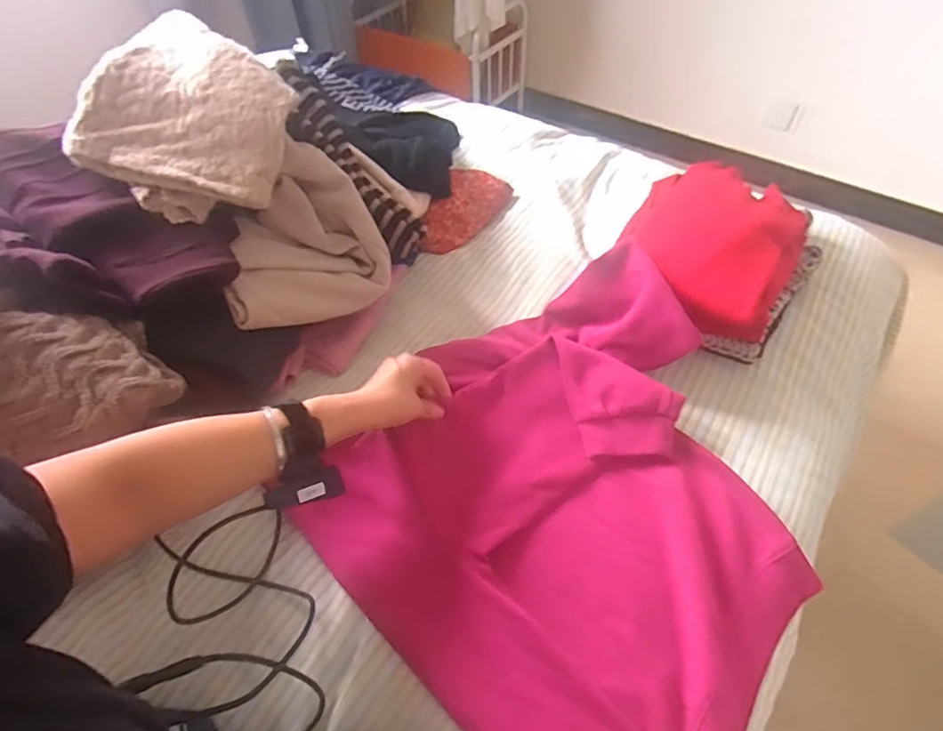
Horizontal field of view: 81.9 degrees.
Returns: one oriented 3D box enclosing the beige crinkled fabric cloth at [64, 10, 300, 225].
[{"bbox_3d":[-0.312,-0.282,0.620,0.215,0.111,0.218,15,54,13],"label":"beige crinkled fabric cloth"}]

